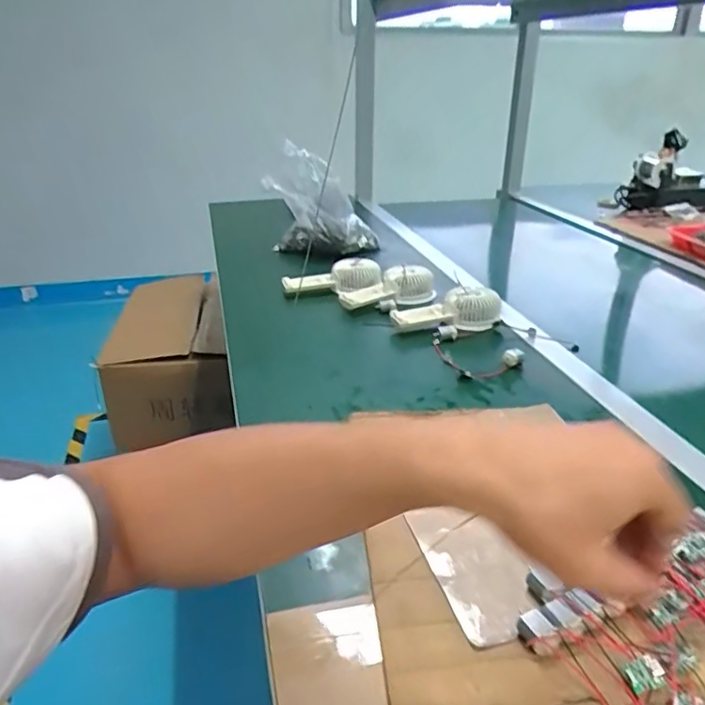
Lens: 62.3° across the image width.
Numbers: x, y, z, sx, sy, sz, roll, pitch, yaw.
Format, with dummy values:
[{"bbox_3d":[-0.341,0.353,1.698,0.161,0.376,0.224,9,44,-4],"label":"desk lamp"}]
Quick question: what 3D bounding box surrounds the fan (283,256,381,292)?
[{"bbox_3d":[-0.034,-0.120,0.967,0.160,0.043,0.070,-10,25,6],"label":"fan"}]

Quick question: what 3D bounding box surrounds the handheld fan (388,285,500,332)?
[{"bbox_3d":[0.136,-0.055,0.837,0.158,0.049,0.068,-11,25,3],"label":"handheld fan"}]

